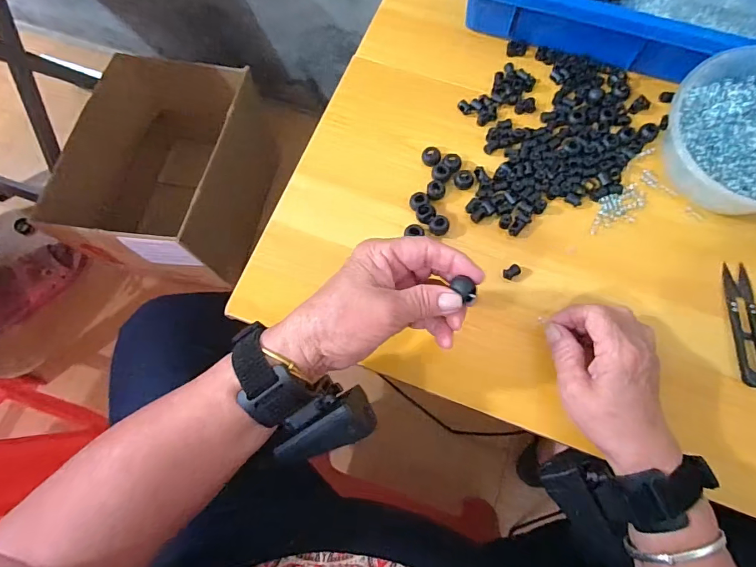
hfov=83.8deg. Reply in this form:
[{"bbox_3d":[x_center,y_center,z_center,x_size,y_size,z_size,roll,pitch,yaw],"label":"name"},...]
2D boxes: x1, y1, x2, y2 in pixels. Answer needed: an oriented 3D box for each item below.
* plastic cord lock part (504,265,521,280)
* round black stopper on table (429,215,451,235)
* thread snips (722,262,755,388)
[{"bbox_3d":[0.114,-0.009,0.361,0.015,0.009,0.010,-31,77,-8],"label":"plastic cord lock part"},{"bbox_3d":[0.054,-0.050,0.372,0.016,0.011,0.016,0,72,0],"label":"round black stopper on table"},{"bbox_3d":[0.299,0.031,0.340,0.021,0.012,0.101,6,72,2],"label":"thread snips"}]

